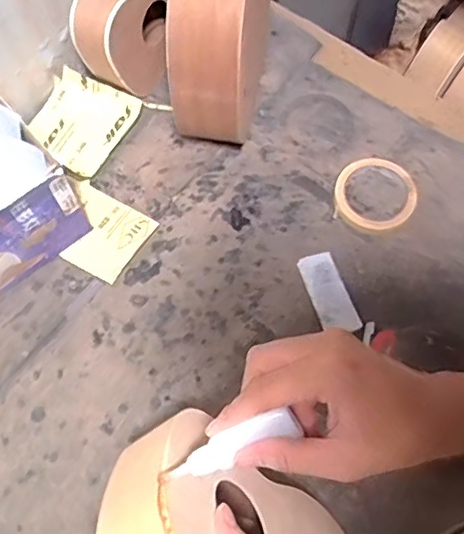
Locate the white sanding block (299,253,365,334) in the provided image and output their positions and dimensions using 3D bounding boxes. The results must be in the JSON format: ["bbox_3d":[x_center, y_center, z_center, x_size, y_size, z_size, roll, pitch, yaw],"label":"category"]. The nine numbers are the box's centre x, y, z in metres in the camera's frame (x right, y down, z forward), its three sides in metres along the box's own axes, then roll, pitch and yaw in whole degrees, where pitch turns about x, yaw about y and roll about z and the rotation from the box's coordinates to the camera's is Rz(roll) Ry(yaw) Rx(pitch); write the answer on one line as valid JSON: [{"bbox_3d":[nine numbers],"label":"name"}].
[{"bbox_3d":[0.114,0.030,0.668,0.041,0.008,0.100,-21,68,-7],"label":"white sanding block"}]

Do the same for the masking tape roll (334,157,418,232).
[{"bbox_3d":[0.181,-0.092,0.712,0.099,0.022,0.101,0,67,1],"label":"masking tape roll"}]

